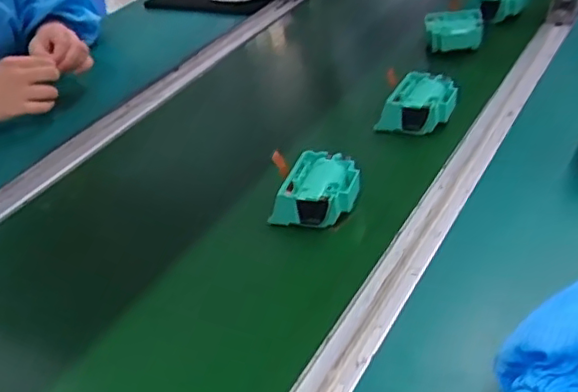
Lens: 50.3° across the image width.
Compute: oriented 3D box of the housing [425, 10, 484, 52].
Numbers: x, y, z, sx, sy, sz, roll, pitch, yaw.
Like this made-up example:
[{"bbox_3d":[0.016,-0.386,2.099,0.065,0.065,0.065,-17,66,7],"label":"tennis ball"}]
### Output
[{"bbox_3d":[0.222,-0.221,0.829,0.075,0.042,0.051,-3,38,6],"label":"housing"}]

